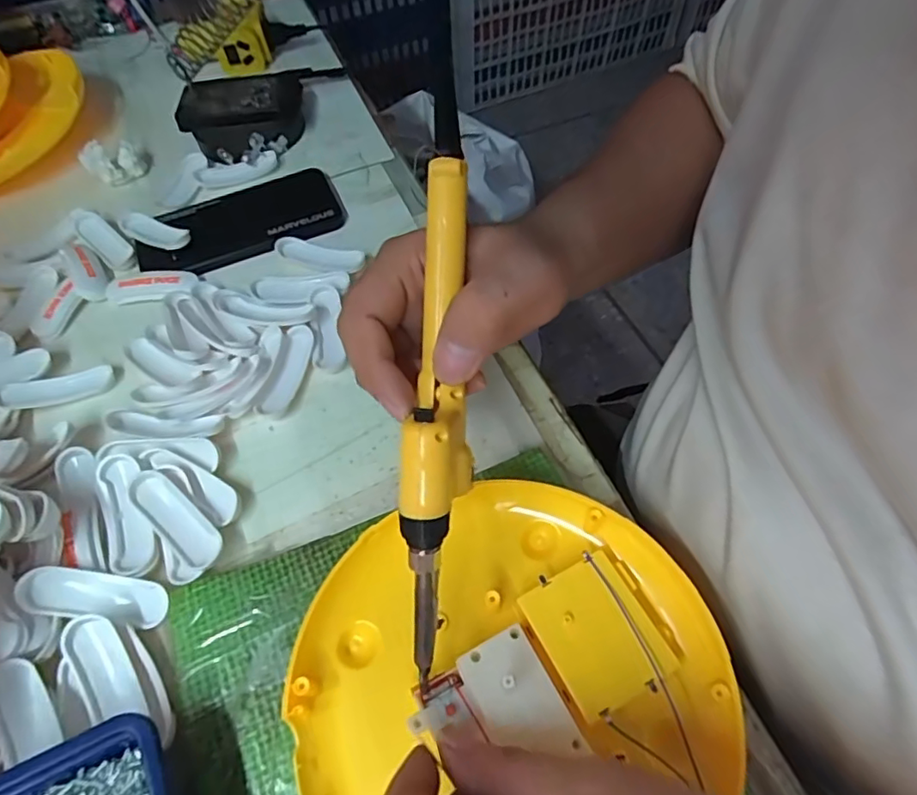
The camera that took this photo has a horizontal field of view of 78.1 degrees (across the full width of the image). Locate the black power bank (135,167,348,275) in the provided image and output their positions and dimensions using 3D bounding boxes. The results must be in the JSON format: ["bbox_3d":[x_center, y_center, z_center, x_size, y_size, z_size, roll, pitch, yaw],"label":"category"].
[{"bbox_3d":[-0.177,-0.146,0.456,0.161,0.010,0.083,-25,60,-14],"label":"black power bank"}]

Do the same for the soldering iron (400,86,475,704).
[{"bbox_3d":[-0.008,-0.005,0.225,0.025,0.031,0.228,2,85,0],"label":"soldering iron"}]

